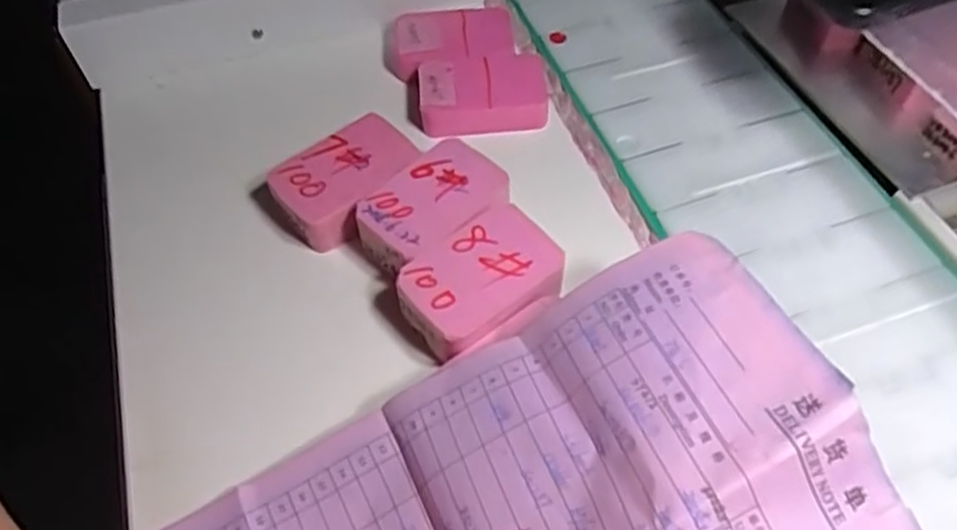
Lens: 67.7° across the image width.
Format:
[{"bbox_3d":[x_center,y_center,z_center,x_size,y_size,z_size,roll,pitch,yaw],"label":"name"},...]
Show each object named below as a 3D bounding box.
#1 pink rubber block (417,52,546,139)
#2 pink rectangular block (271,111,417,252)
[{"bbox_3d":[0.003,-0.097,0.412,0.073,0.020,0.047,-10,55,-5],"label":"pink rubber block"},{"bbox_3d":[-0.067,-0.043,0.370,0.071,0.026,0.048,-39,62,-23],"label":"pink rectangular block"}]

